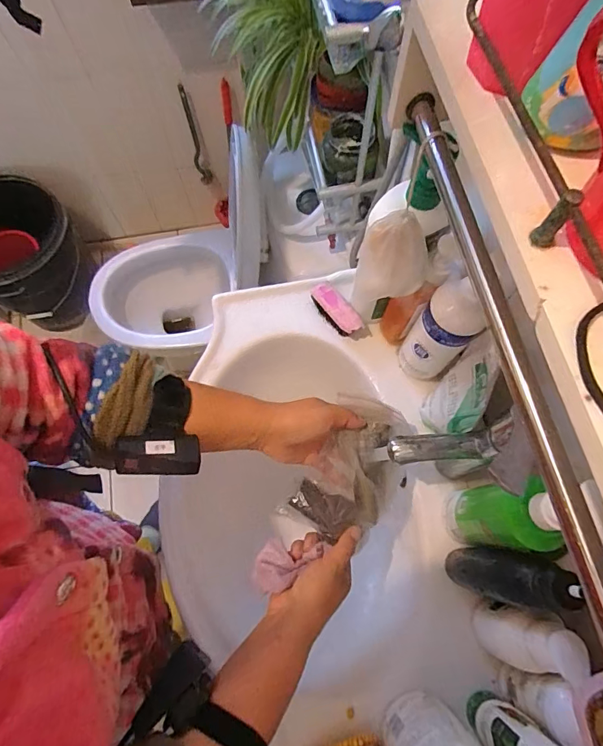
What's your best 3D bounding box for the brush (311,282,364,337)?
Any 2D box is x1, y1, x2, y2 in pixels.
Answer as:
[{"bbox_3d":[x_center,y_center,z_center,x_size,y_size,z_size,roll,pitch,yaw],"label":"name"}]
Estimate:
[{"bbox_3d":[0.049,-0.090,0.606,0.032,0.026,0.088,-34,73,-11],"label":"brush"}]

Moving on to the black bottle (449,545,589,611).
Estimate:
[{"bbox_3d":[0.203,0.205,0.426,0.059,0.177,0.050,13,71,5],"label":"black bottle"}]

